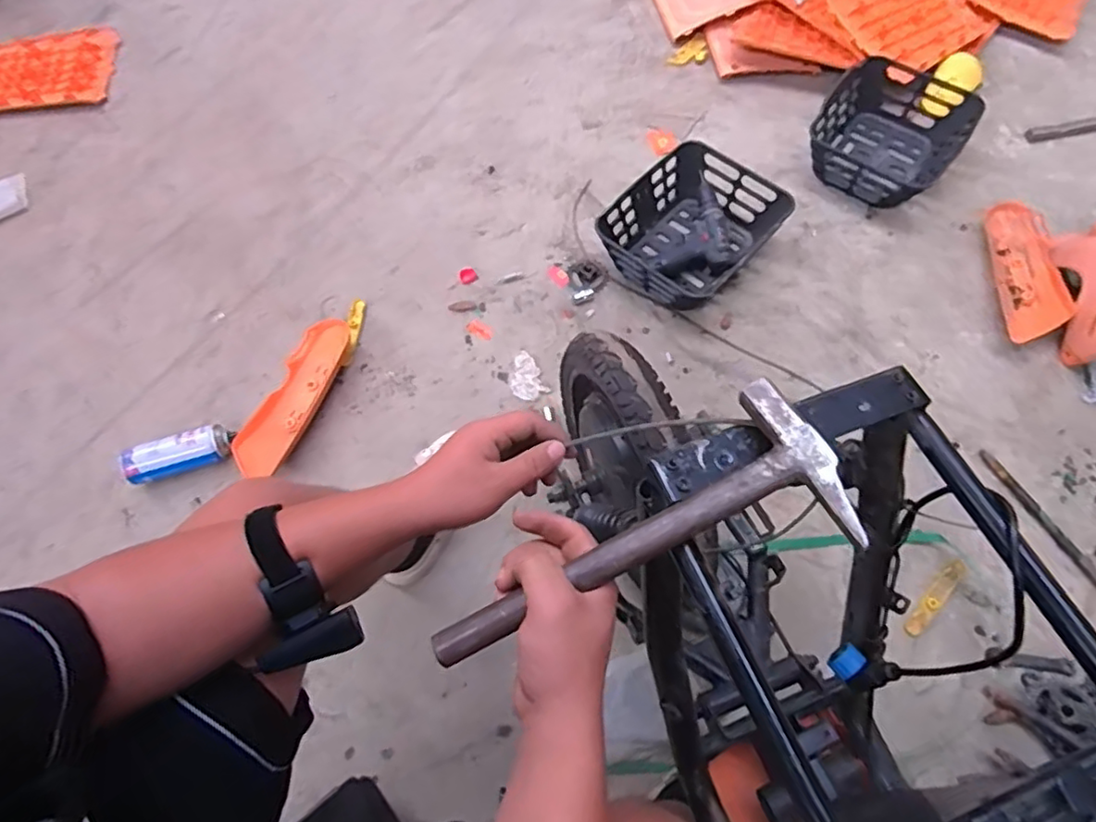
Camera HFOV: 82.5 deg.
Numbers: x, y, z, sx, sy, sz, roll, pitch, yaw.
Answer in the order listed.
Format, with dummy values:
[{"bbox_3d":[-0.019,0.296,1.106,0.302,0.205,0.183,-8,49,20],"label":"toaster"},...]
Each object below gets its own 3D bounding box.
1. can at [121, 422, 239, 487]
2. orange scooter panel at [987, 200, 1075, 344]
[{"bbox_3d":[-0.635,0.076,1.084,0.179,0.059,0.064,-17,66,-6],"label":"can"},{"bbox_3d":[0.938,-0.280,1.227,0.099,0.037,0.363,-9,50,32],"label":"orange scooter panel"}]

